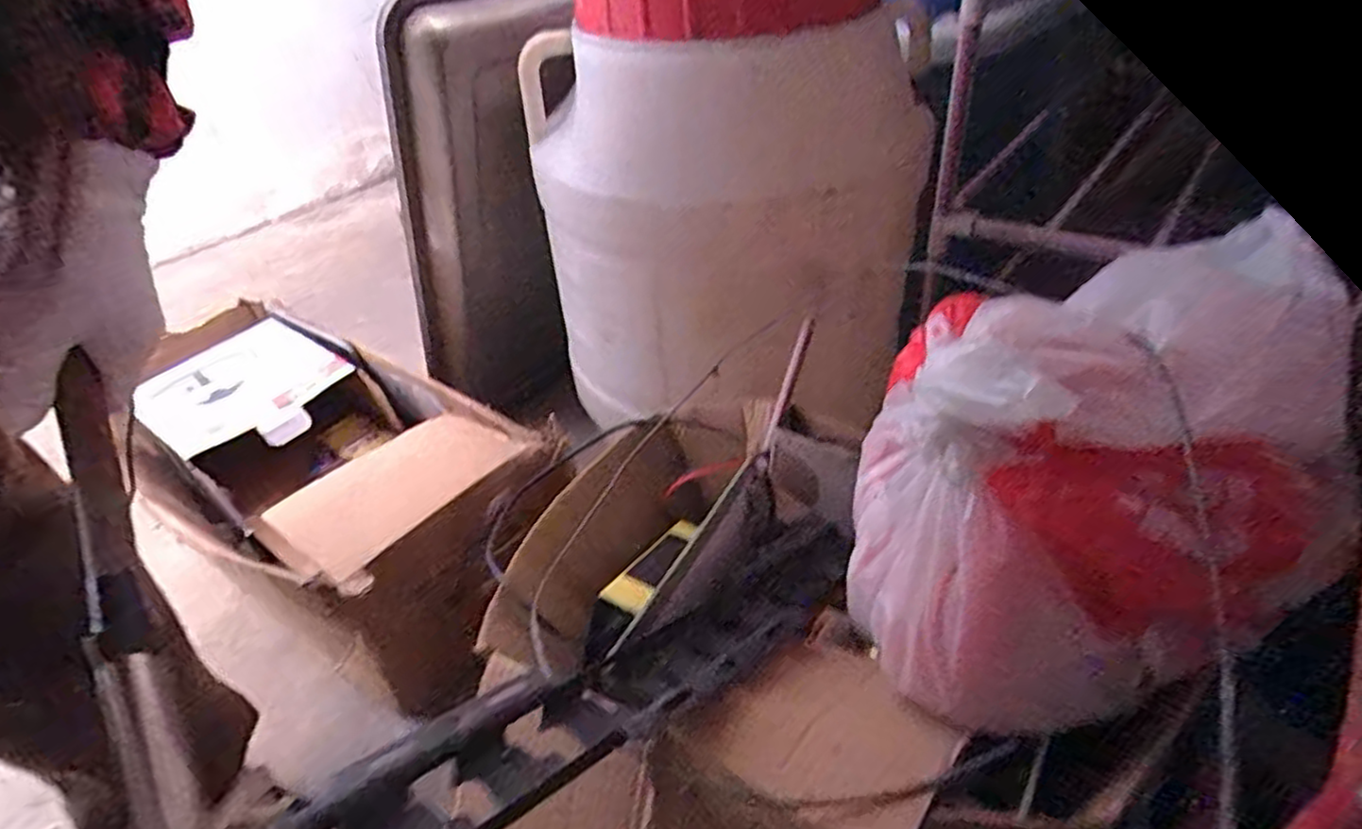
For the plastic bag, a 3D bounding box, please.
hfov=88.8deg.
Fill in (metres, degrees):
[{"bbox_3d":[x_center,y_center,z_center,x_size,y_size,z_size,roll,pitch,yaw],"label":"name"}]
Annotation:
[{"bbox_3d":[0.188,0.025,0.369,0.182,0.184,0.167,-6,38,0],"label":"plastic bag"}]

